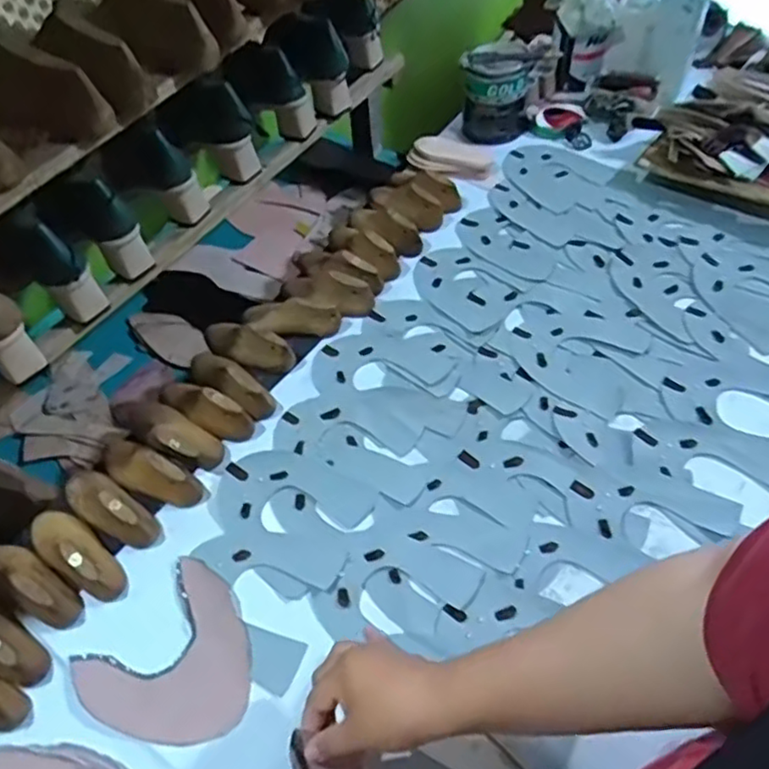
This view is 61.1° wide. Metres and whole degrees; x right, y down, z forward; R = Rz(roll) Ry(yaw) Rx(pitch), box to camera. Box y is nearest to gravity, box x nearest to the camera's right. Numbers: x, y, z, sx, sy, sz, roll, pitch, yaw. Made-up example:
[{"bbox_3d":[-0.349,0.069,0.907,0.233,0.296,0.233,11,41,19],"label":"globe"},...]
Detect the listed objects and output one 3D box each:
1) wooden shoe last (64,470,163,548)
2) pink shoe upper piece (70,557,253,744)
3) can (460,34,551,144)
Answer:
[{"bbox_3d":[-0.313,0.136,0.734,0.135,0.058,0.051,28,60,24],"label":"wooden shoe last"},{"bbox_3d":[-0.205,0.278,0.646,0.159,0.009,0.162,35,64,28],"label":"pink shoe upper piece"},{"bbox_3d":[0.203,-0.517,1.113,0.120,0.136,0.143,15,56,16],"label":"can"}]

